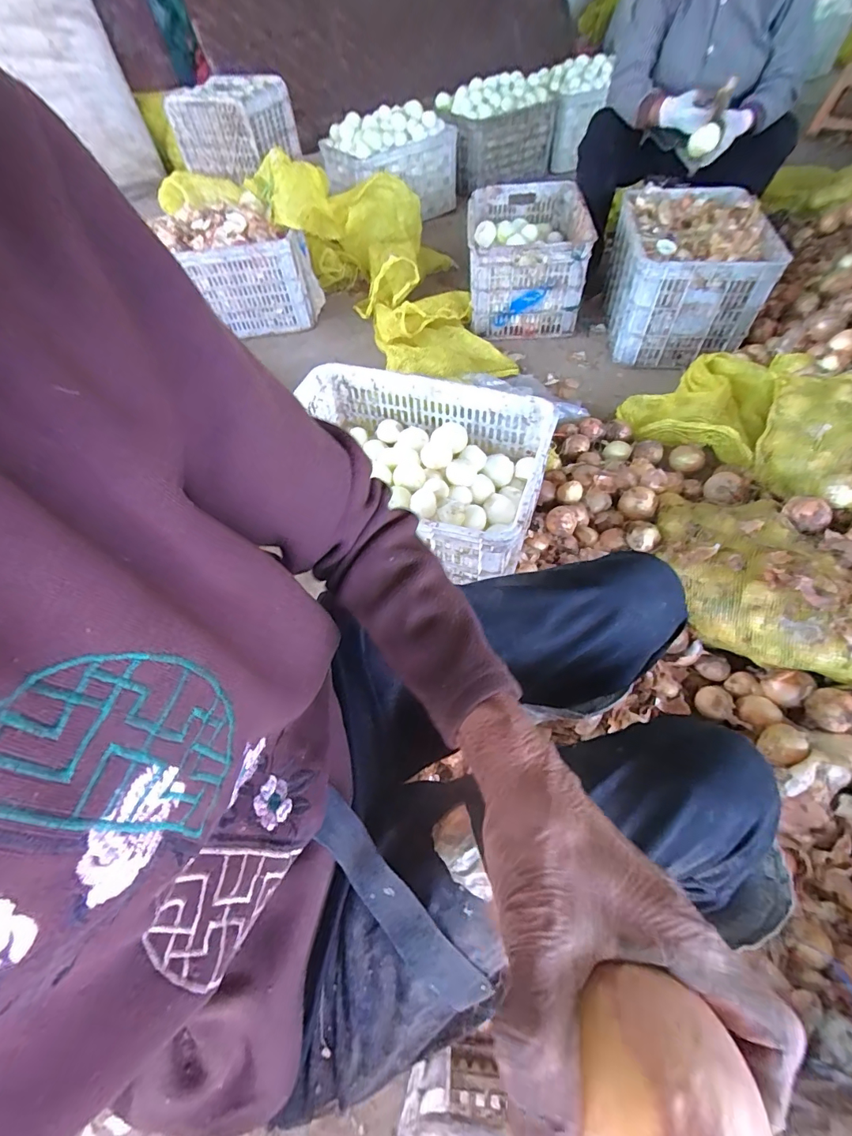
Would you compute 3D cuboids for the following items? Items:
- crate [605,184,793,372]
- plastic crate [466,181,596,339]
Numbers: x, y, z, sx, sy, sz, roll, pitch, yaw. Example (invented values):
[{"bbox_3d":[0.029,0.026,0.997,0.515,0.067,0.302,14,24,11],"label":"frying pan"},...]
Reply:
[{"bbox_3d":[0.698,-0.777,1.249,0.327,0.303,0.396,1,55,5],"label":"crate"},{"bbox_3d":[0.304,-0.988,1.447,0.334,0.240,0.489,0,55,4],"label":"plastic crate"}]

